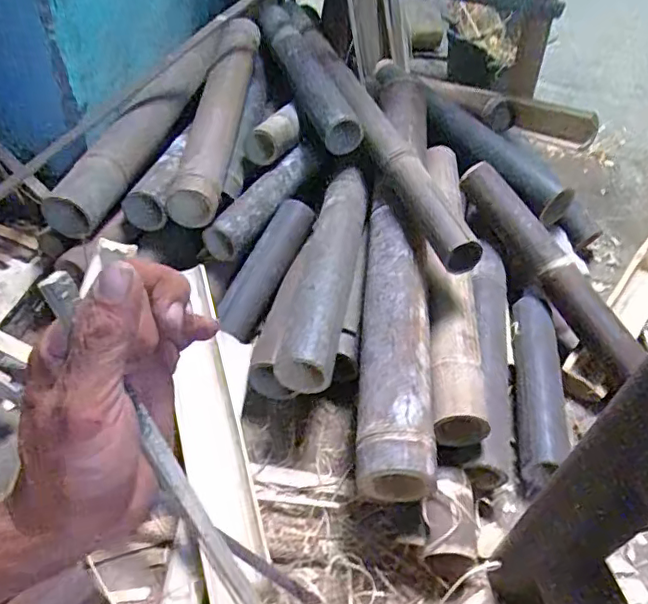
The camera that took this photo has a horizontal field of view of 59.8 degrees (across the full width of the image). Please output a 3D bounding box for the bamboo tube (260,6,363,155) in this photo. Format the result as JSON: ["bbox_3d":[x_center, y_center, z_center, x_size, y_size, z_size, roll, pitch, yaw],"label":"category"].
[{"bbox_3d":[-0.028,-0.387,0.959,0.066,0.078,0.333,-21,69,-20],"label":"bamboo tube"}]

